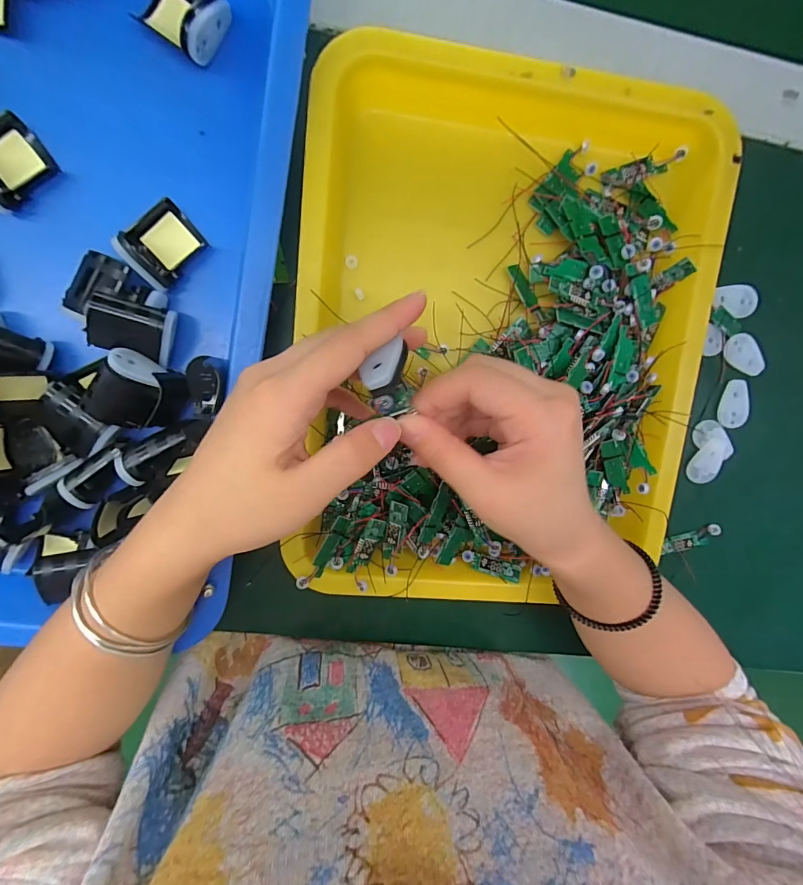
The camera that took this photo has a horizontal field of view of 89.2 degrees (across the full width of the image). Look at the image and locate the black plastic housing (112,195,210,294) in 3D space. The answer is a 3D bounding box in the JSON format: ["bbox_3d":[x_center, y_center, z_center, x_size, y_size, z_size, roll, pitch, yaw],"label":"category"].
[{"bbox_3d":[-0.142,-0.118,0.240,0.043,0.021,0.035,-45,101,1],"label":"black plastic housing"}]

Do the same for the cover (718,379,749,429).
[{"bbox_3d":[0.252,-0.029,0.307,0.017,0.007,0.036,6,98,-8],"label":"cover"}]

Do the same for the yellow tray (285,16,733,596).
[{"bbox_3d":[0.066,-0.058,0.268,0.256,0.039,0.324,4,96,-7],"label":"yellow tray"}]

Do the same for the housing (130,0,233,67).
[{"bbox_3d":[-0.122,-0.239,0.224,0.047,0.020,0.038,32,94,-10],"label":"housing"}]

